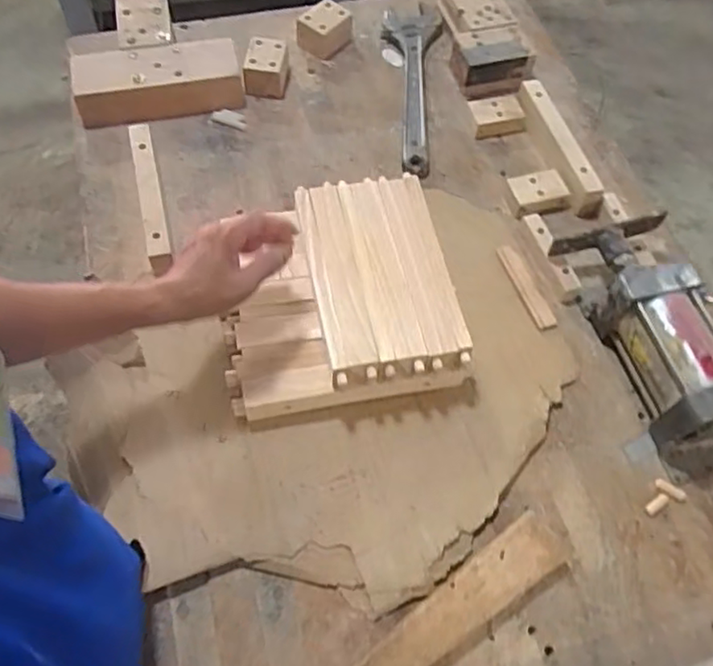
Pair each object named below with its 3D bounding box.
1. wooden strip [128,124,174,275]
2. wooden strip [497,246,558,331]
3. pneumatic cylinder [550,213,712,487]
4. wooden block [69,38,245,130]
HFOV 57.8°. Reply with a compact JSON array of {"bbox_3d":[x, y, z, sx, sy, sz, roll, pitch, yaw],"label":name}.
[{"bbox_3d":[-0.264,-0.172,0.825,0.032,0.041,0.225,-12,62,-10],"label":"wooden strip"},{"bbox_3d":[0.217,-0.059,0.824,0.025,0.007,0.125,-17,63,-12],"label":"wooden strip"},{"bbox_3d":[0.365,0.000,0.754,0.136,0.102,0.310,-15,63,-11],"label":"pneumatic cylinder"},{"bbox_3d":[-0.283,-0.364,0.924,0.230,0.064,0.094,-10,62,-9],"label":"wooden block"}]

